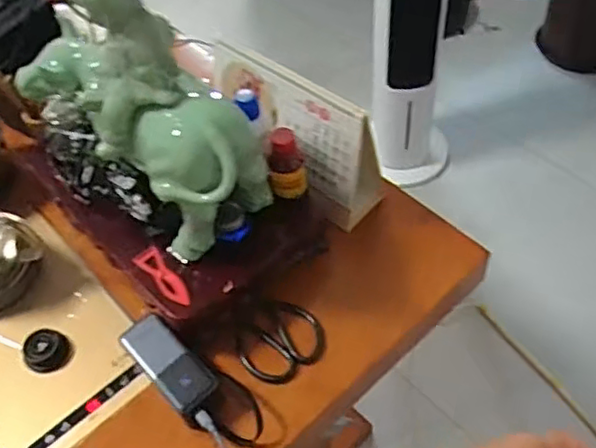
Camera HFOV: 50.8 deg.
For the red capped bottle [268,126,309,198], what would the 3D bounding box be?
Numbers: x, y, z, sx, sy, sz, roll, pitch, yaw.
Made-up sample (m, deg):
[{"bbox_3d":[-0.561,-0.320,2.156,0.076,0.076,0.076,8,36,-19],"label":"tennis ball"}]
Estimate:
[{"bbox_3d":[-0.013,-0.072,0.770,0.045,0.093,0.041,-5,53,2],"label":"red capped bottle"}]

